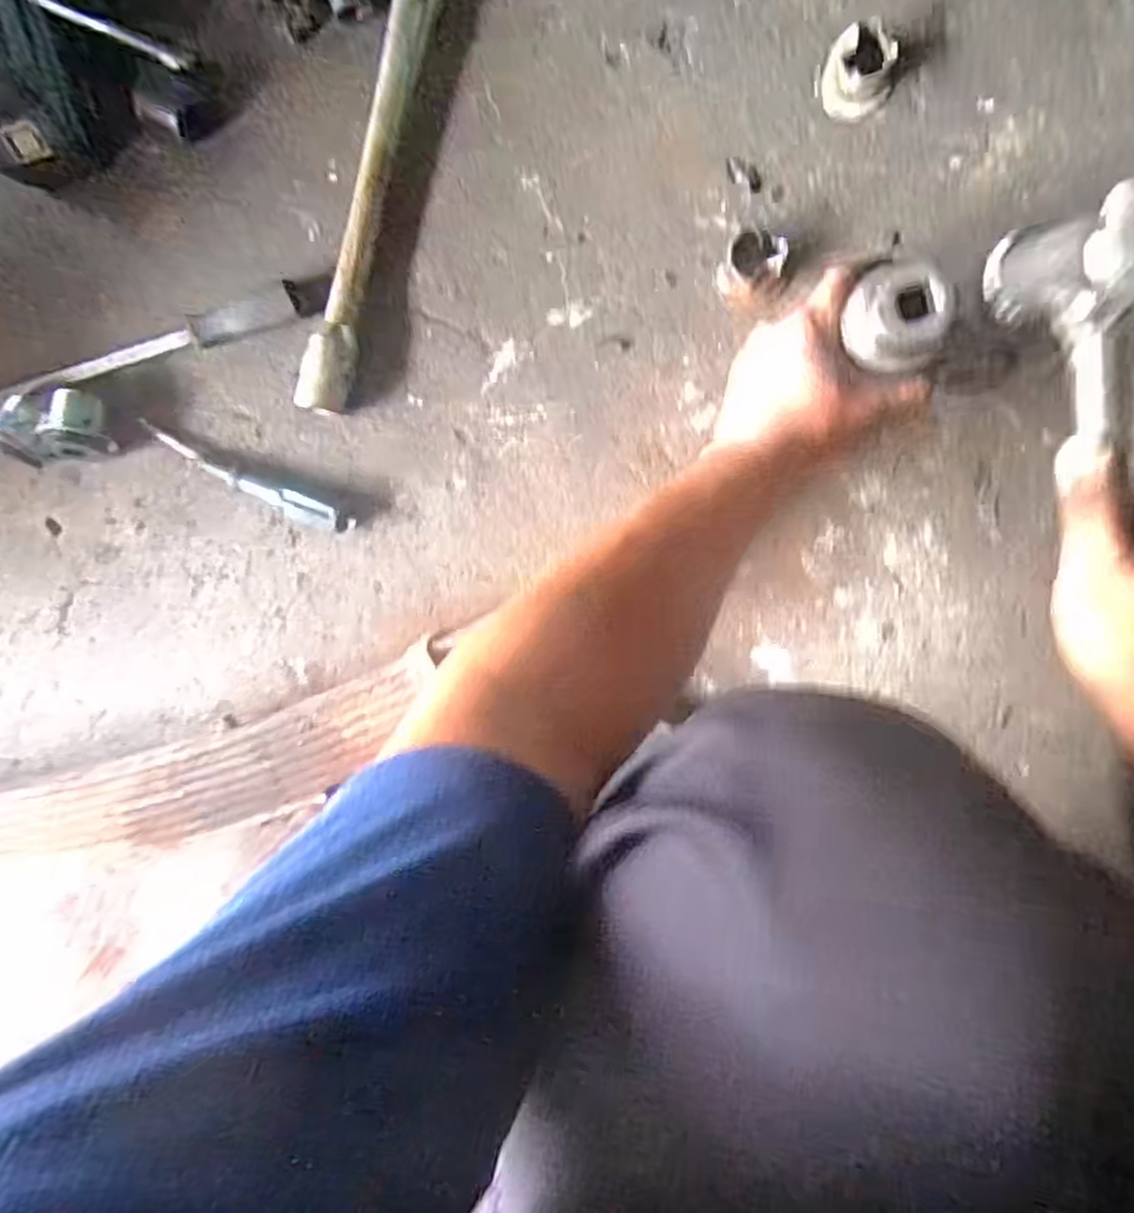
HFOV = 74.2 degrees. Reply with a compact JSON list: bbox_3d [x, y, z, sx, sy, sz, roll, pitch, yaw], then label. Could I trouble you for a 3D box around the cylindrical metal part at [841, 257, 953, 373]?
[{"bbox_3d":[0.198,-0.171,0.445,0.054,0.045,0.049,31,97,3],"label":"cylindrical metal part"}]

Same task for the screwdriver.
[{"bbox_3d":[-0.266,-0.103,0.619,0.188,0.020,0.023,26,97,4],"label":"screwdriver"}]

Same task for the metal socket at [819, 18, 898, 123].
[{"bbox_3d":[0.211,-0.387,0.543,0.054,0.036,0.048,26,97,4],"label":"metal socket"}]

